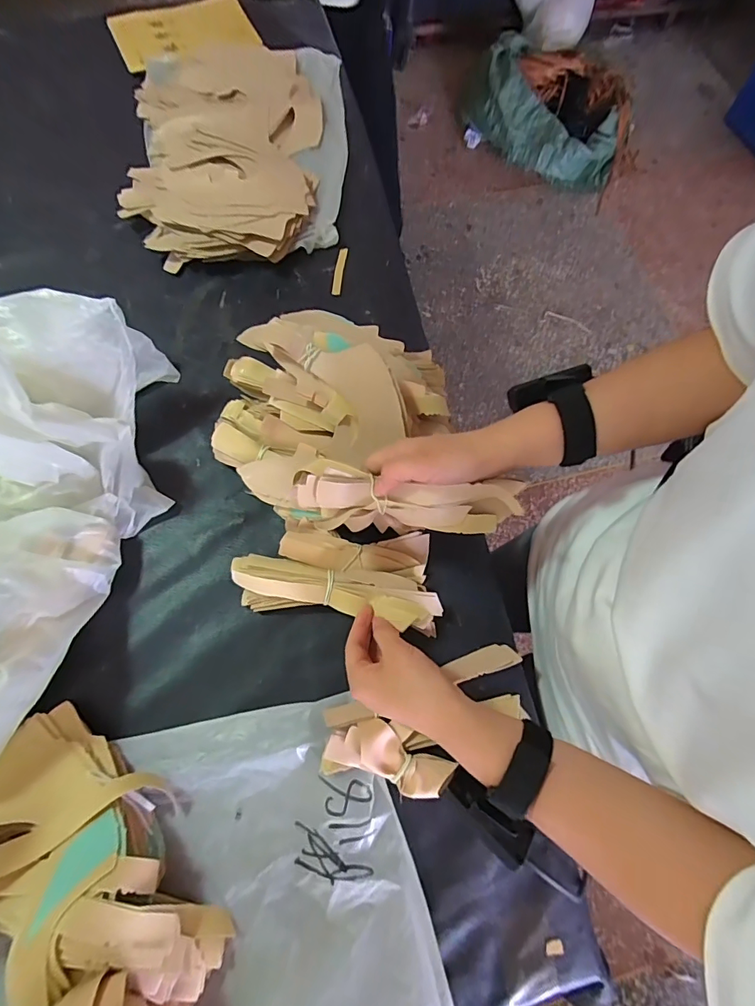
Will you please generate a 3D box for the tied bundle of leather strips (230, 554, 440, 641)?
[{"bbox_3d":[-0.039,0.088,0.439,0.198,0.035,0.050,9,72,2],"label":"tied bundle of leather strips"}]

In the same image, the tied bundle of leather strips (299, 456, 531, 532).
[{"bbox_3d":[0.027,-0.004,0.385,0.185,0.056,0.049,6,72,-3],"label":"tied bundle of leather strips"}]

